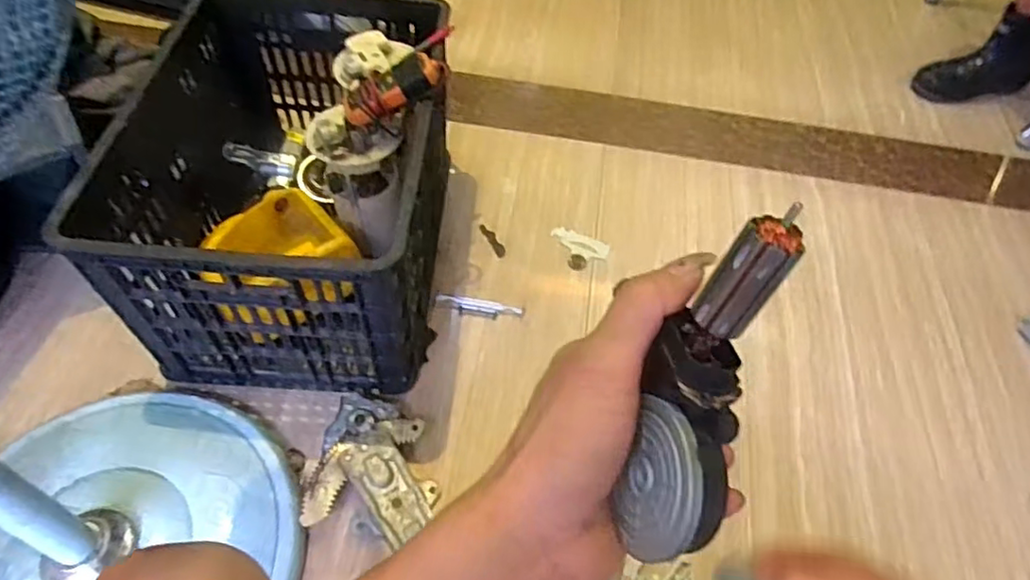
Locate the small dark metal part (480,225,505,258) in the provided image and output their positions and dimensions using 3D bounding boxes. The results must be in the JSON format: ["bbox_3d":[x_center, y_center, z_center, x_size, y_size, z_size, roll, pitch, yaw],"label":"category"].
[{"bbox_3d":[-0.035,-0.079,1.013,0.018,0.006,0.071,-24,59,-16],"label":"small dark metal part"}]

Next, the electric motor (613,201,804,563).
[{"bbox_3d":[0.069,0.038,0.235,0.037,0.037,0.134,18,102,11],"label":"electric motor"}]

